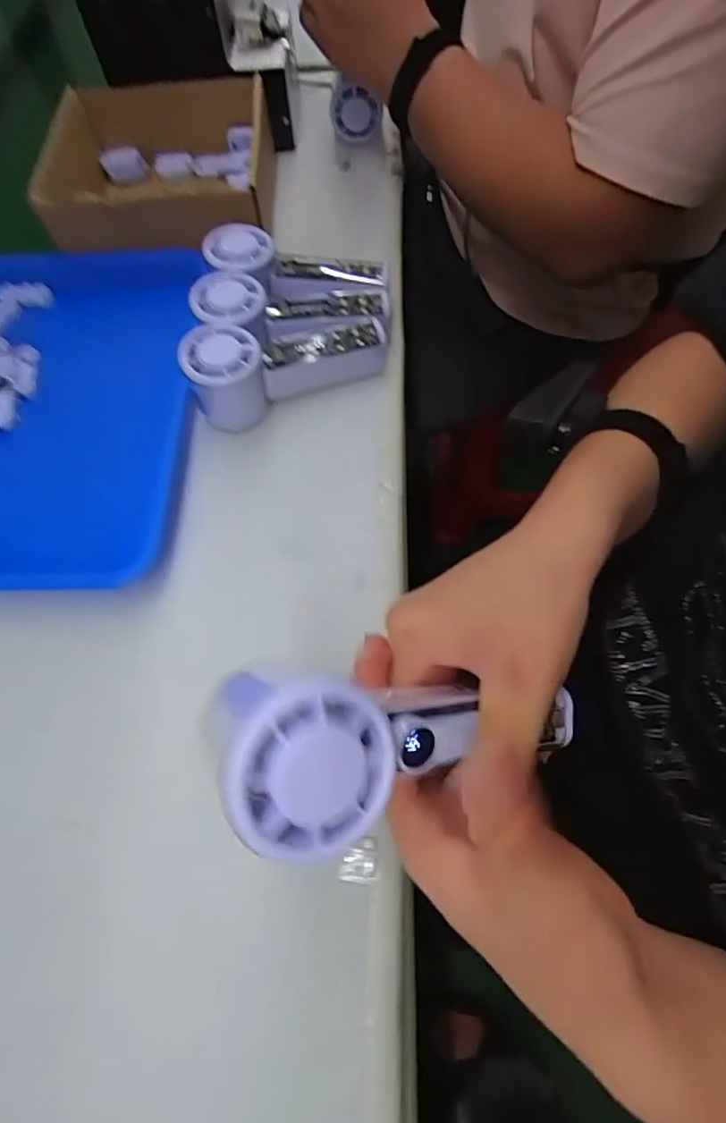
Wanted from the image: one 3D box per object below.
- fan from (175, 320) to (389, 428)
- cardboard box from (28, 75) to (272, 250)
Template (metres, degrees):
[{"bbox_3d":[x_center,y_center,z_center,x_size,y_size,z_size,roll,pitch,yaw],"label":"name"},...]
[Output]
[{"bbox_3d":[-0.059,-0.161,0.401,0.155,0.058,0.054,-23,67,-7],"label":"fan"},{"bbox_3d":[-0.199,-0.395,0.518,0.202,0.083,0.217,-4,66,1],"label":"cardboard box"}]

